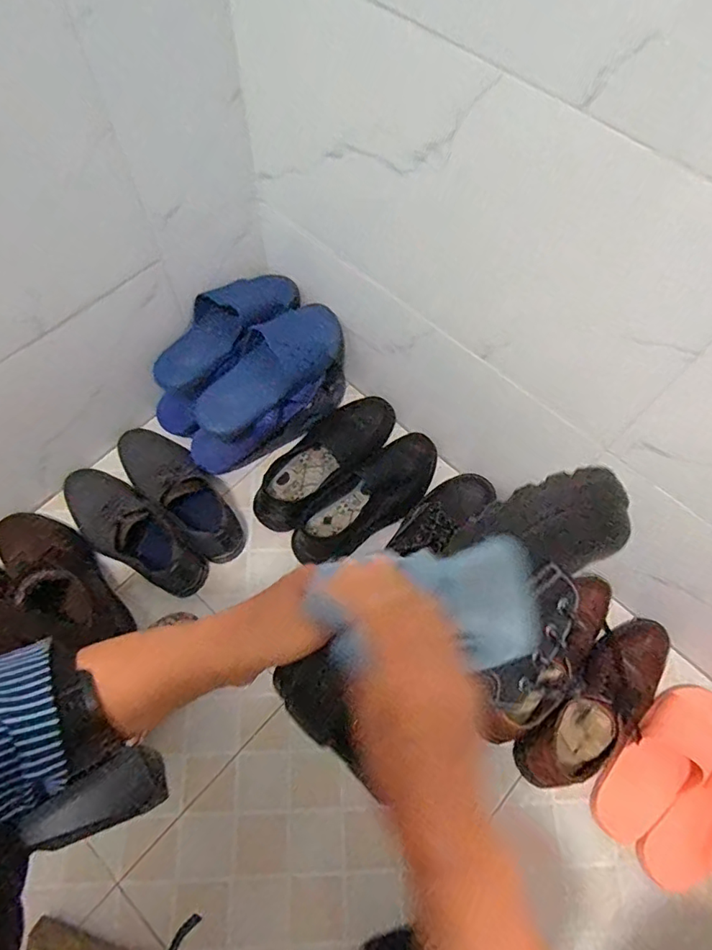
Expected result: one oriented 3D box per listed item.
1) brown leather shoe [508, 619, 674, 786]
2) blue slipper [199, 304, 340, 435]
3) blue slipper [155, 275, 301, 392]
[{"bbox_3d":[0.341,0.303,0.721,0.289,0.083,0.106,-41,73,-18],"label":"brown leather shoe"},{"bbox_3d":[-0.129,-0.157,0.788,0.249,0.073,0.086,-41,73,-3],"label":"blue slipper"},{"bbox_3d":[-0.202,-0.230,0.830,0.251,0.074,0.109,-39,72,1],"label":"blue slipper"}]

